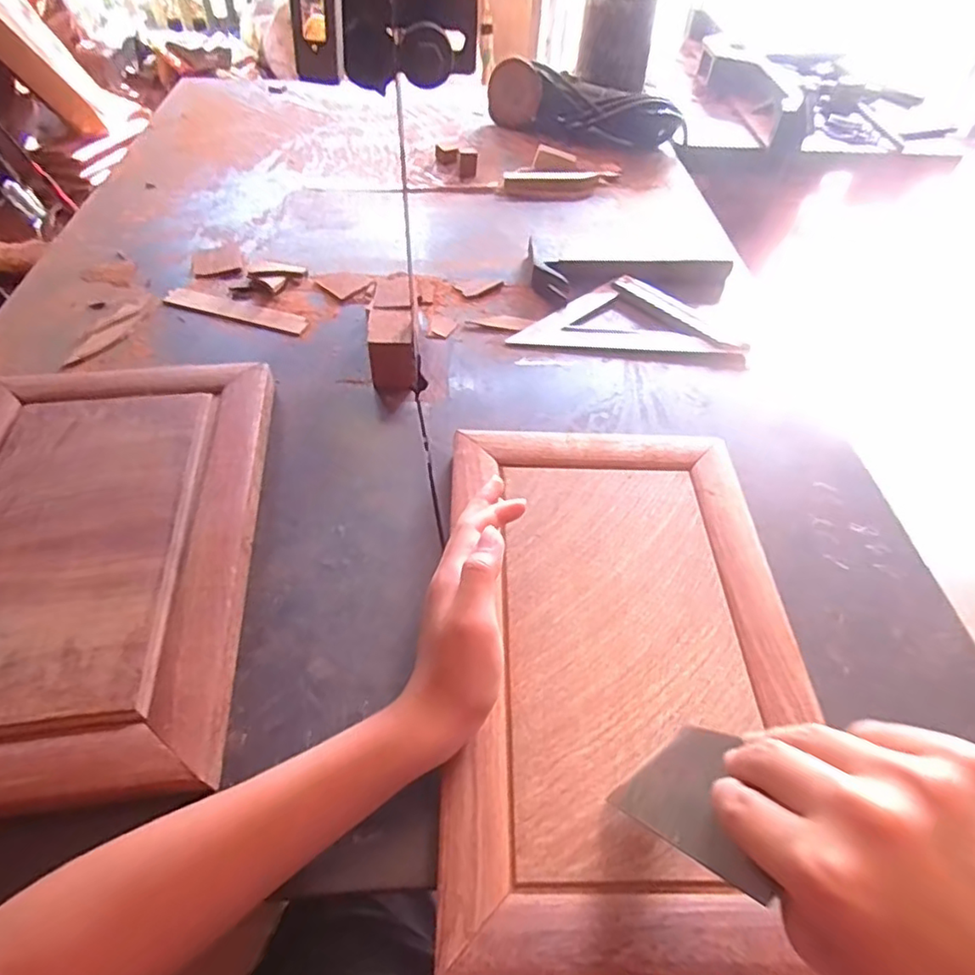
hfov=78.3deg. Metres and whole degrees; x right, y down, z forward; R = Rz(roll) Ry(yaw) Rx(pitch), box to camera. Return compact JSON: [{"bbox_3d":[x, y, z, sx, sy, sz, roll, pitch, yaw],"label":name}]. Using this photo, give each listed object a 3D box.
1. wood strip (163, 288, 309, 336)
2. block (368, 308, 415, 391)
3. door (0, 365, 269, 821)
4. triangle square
[{"bbox_3d":[-0.278,-0.194,0.664,0.165,0.007,0.028,15,56,8],"label":"wood strip"},{"bbox_3d":[-0.093,-0.135,0.587,0.043,0.057,0.061,-4,51,-6],"label":"block"},{"bbox_3d":[-0.304,0.041,0.446,0.245,0.031,0.368,-5,52,-6],"label":"door"},{"bbox_3d":[0.154,-0.197,0.681,0.245,0.014,0.119,3,51,0],"label":"triangle square"}]

